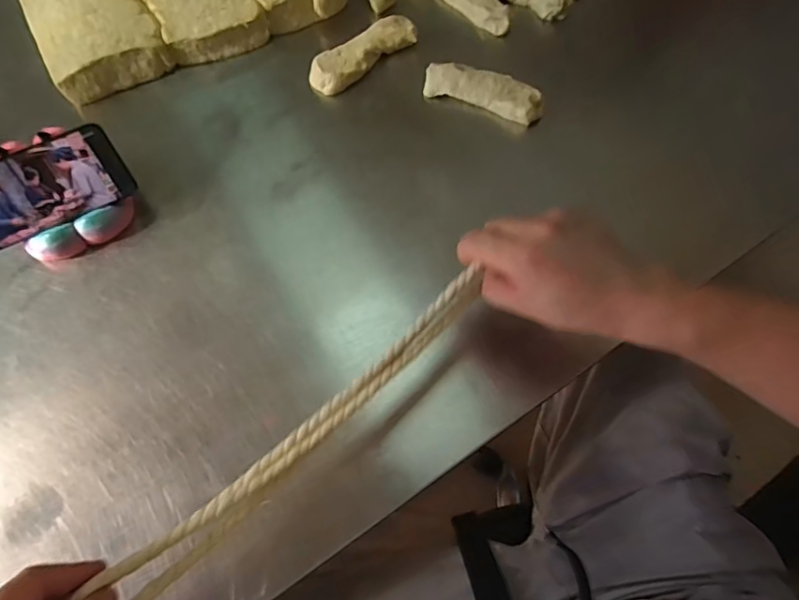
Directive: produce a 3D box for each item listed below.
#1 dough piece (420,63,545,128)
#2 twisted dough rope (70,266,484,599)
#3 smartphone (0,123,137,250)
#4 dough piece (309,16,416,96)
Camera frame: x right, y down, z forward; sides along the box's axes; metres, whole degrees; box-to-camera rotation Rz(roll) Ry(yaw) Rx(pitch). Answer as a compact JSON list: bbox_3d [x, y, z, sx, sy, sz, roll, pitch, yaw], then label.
[{"bbox_3d":[0.095,-0.239,0.598,0.136,0.021,0.044,17,67,8],"label":"dough piece"},{"bbox_3d":[-0.060,0.090,0.389,0.342,0.029,0.025,-40,71,-17],"label":"twisted dough rope"},{"bbox_3d":[-0.350,-0.107,0.508,0.159,0.073,0.006,-25,35,-6],"label":"smartphone"},{"bbox_3d":[-0.043,-0.293,0.629,0.142,0.035,0.046,-35,70,-14],"label":"dough piece"}]

